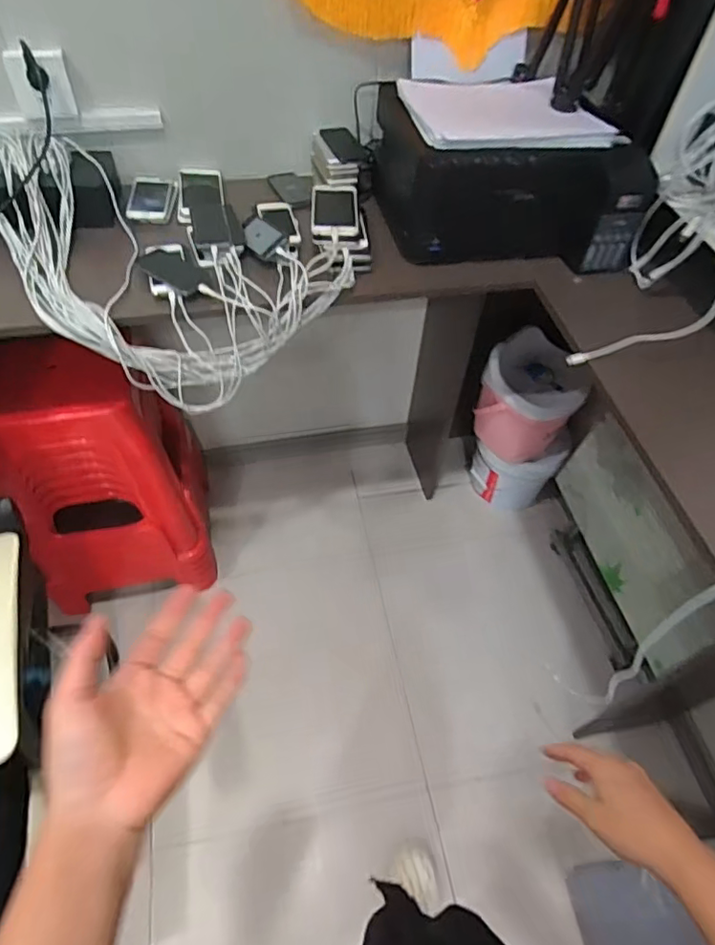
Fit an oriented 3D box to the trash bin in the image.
[{"bbox_3d":[0.450,-0.120,1.543,0.266,0.481,0.226,25,56,14],"label":"trash bin"}]

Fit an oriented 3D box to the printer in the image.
[{"bbox_3d":[0.250,-0.521,0.970,0.403,0.187,0.318,-3,54,-6],"label":"printer"}]

